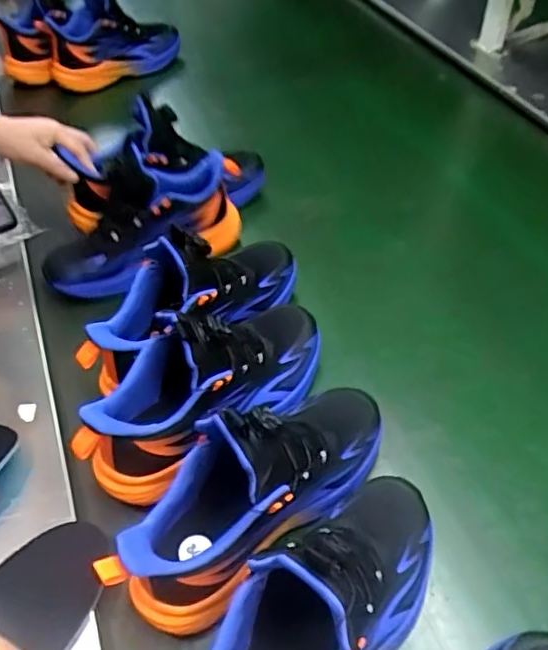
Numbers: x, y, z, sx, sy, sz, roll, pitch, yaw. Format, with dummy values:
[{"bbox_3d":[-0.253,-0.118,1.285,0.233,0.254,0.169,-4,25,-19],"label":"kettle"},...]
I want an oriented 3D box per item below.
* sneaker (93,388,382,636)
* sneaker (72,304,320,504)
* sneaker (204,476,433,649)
[{"bbox_3d":[-0.010,0.122,0.468,0.259,0.131,0.090,-35,58,-24],"label":"sneaker"},{"bbox_3d":[-0.057,0.040,0.537,0.260,0.110,0.108,-38,59,-25],"label":"sneaker"},{"bbox_3d":[0.038,0.192,0.408,0.086,0.145,0.245,37,61,28],"label":"sneaker"}]

